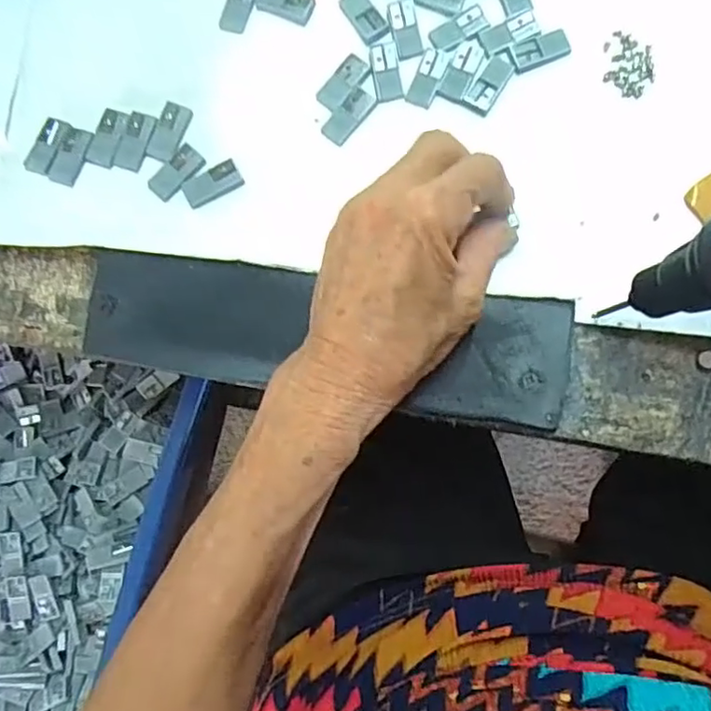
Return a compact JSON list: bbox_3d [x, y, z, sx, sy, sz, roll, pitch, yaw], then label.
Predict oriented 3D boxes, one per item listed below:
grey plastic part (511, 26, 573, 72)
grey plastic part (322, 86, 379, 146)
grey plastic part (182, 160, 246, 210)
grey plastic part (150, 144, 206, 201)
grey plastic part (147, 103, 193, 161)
[{"bbox_3d":[0.089,-0.147,0.292,0.028,0.004,0.014,-20,81,-1],"label":"grey plastic part"},{"bbox_3d":[-0.003,-0.115,0.291,0.014,0.004,0.029,39,84,8],"label":"grey plastic part"},{"bbox_3d":[-0.068,-0.081,0.290,0.028,0.004,0.014,-32,81,-3],"label":"grey plastic part"},{"bbox_3d":[-0.085,-0.087,0.290,0.014,0.004,0.029,41,85,8],"label":"grey plastic part"},{"bbox_3d":[-0.090,-0.108,0.294,0.015,0.004,0.028,17,82,5],"label":"grey plastic part"}]

